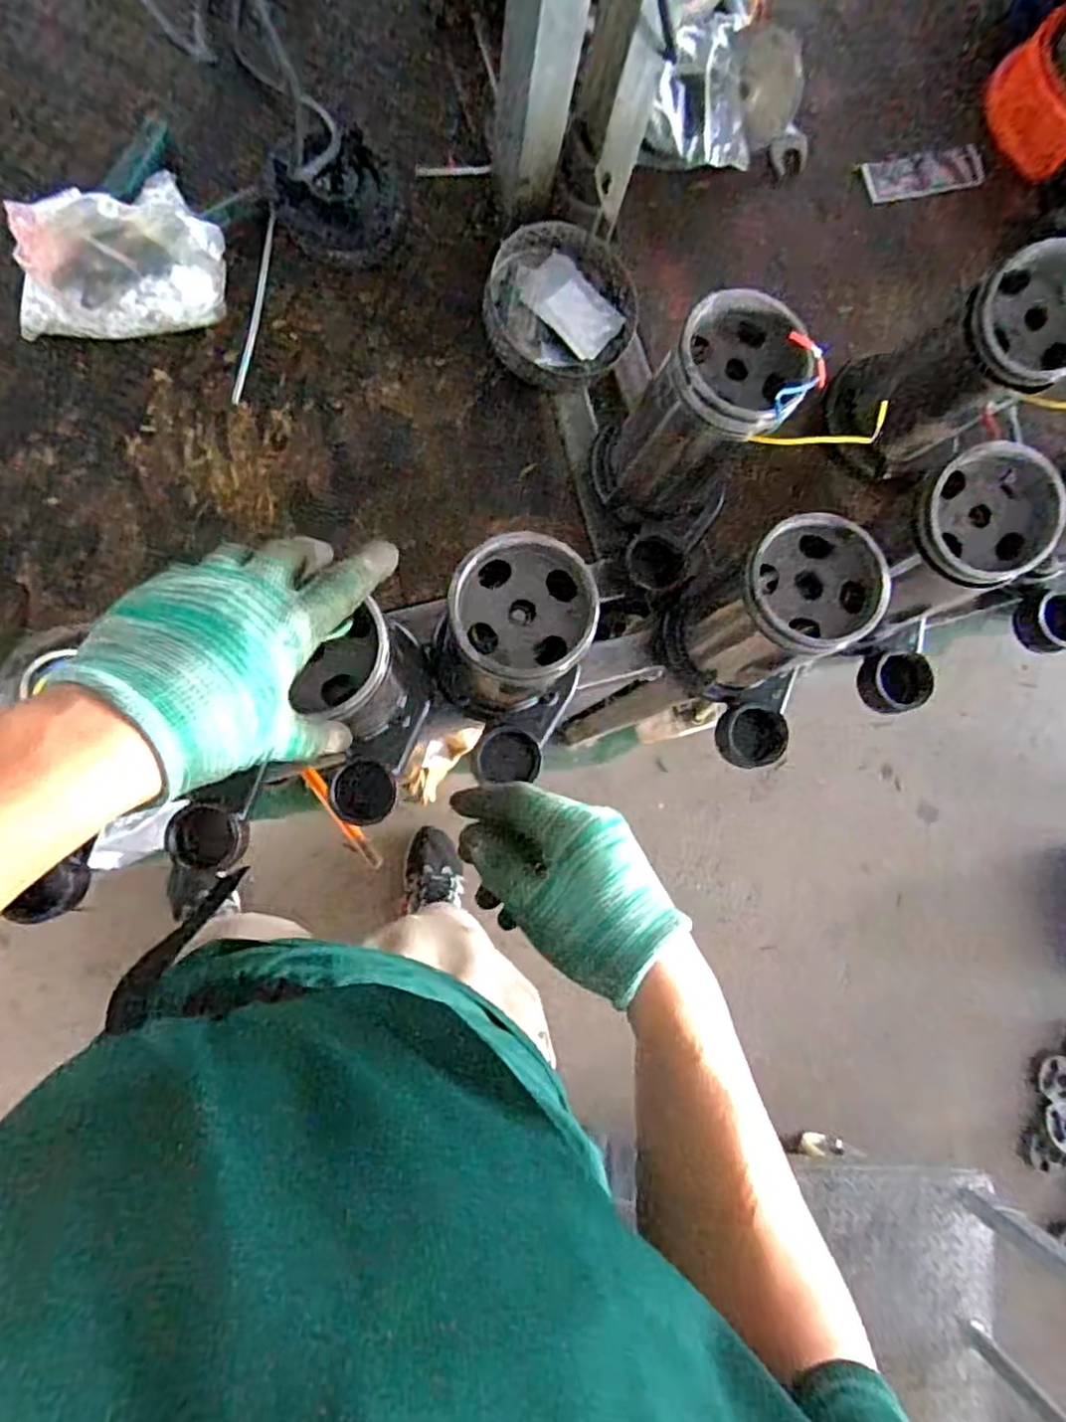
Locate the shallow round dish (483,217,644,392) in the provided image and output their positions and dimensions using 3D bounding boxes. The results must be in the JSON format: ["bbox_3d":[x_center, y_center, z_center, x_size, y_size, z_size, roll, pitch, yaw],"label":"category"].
[{"bbox_3d":[0.025,-0.351,0.635,0.130,0.043,0.128,1,84,-7],"label":"shallow round dish"}]

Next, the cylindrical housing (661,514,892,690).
[{"bbox_3d":[0.172,-0.072,0.540,0.081,0.185,0.087,1,84,-7],"label":"cylindrical housing"}]

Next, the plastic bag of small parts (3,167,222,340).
[{"bbox_3d":[-0.325,-0.354,0.565,0.111,0.092,0.172,41,81,-1],"label":"plastic bag of small parts"}]

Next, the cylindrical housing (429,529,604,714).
[{"bbox_3d":[-0.019,-0.050,0.520,0.097,0.192,0.093,1,84,-7],"label":"cylindrical housing"}]

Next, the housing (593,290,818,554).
[{"bbox_3d":[0.120,-0.205,0.551,0.107,0.196,0.099,1,84,-7],"label":"housing"}]

